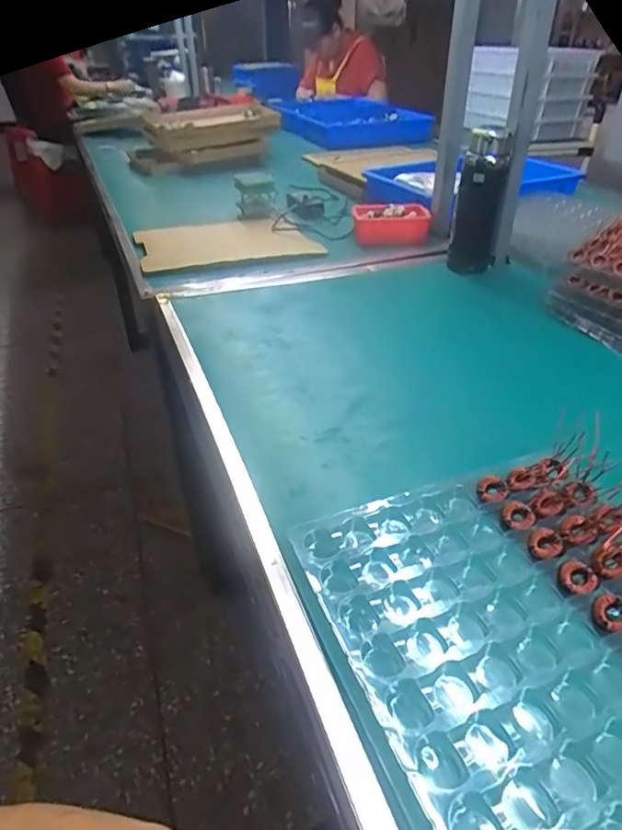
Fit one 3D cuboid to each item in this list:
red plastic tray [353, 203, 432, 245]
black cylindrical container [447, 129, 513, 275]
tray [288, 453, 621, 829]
[{"bbox_3d":[0.173,-0.410,1.161,0.164,0.065,0.111,0,36,3],"label":"red plastic tray"},{"bbox_3d":[0.288,-0.356,0.919,0.077,0.222,0.066,9,37,15],"label":"black cylindrical container"},{"bbox_3d":[0.158,0.149,0.382,0.262,0.023,0.278,-15,38,-18],"label":"tray"}]

